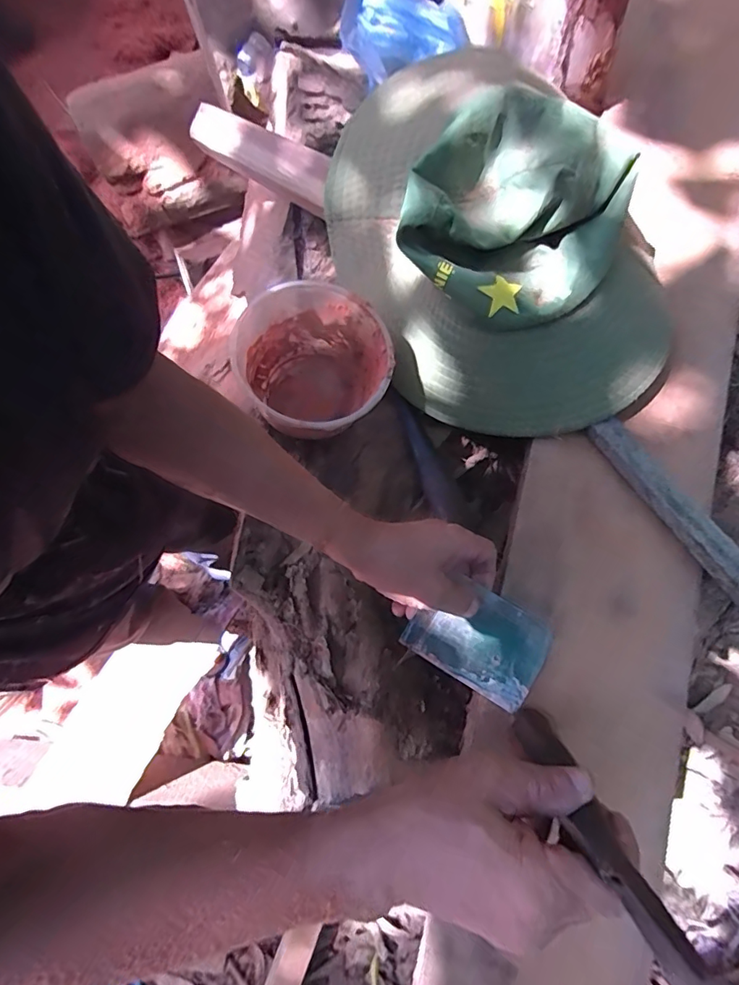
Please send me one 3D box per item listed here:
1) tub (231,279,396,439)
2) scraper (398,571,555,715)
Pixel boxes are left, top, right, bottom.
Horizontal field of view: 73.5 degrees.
[{"bbox_3d":[-0.051,-0.116,0.470,0.128,0.097,0.123,0,77,-1],"label":"tub"},{"bbox_3d":[0.093,0.123,0.418,0.110,0.011,0.077,31,78,7],"label":"scraper"}]

